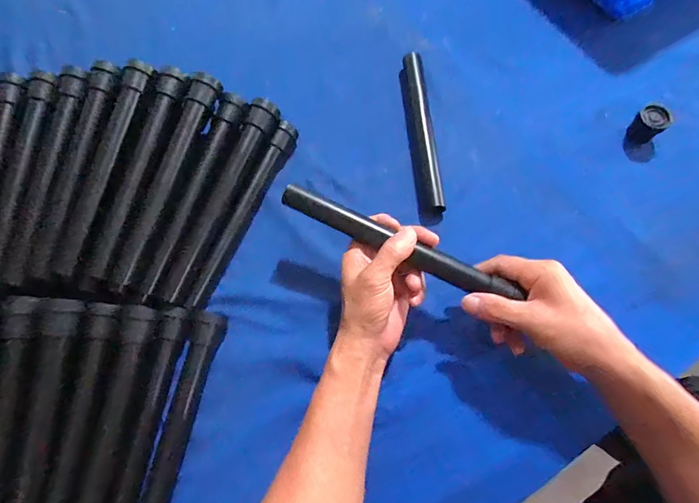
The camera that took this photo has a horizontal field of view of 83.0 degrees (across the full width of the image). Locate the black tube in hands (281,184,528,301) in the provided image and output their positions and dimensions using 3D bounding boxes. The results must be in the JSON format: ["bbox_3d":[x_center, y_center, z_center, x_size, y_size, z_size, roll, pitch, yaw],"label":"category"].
[{"bbox_3d":[0.044,-0.008,0.381,0.237,0.019,0.021,24,73,7],"label":"black tube in hands"}]

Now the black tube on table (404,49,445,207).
[{"bbox_3d":[0.092,-0.152,0.488,0.021,0.028,0.217,-6,70,0],"label":"black tube on table"}]

